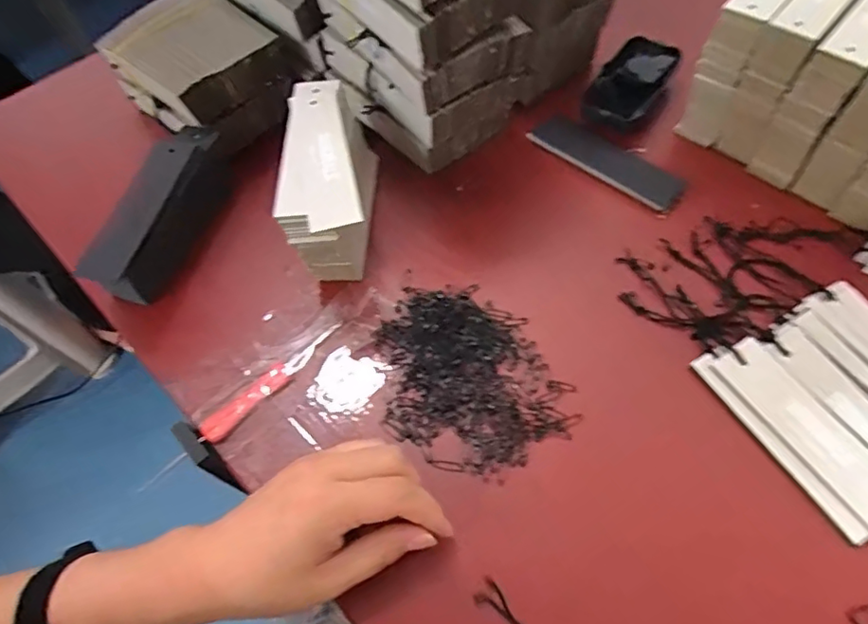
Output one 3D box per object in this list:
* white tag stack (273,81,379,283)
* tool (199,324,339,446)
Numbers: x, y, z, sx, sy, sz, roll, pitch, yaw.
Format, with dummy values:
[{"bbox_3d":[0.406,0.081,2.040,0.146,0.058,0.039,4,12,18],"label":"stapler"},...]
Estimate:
[{"bbox_3d":[-0.072,-0.087,0.410,0.052,0.085,0.138,-4,58,-1],"label":"white tag stack"},{"bbox_3d":[-0.104,0.042,0.383,0.016,0.007,0.108,38,67,22],"label":"tool"}]

